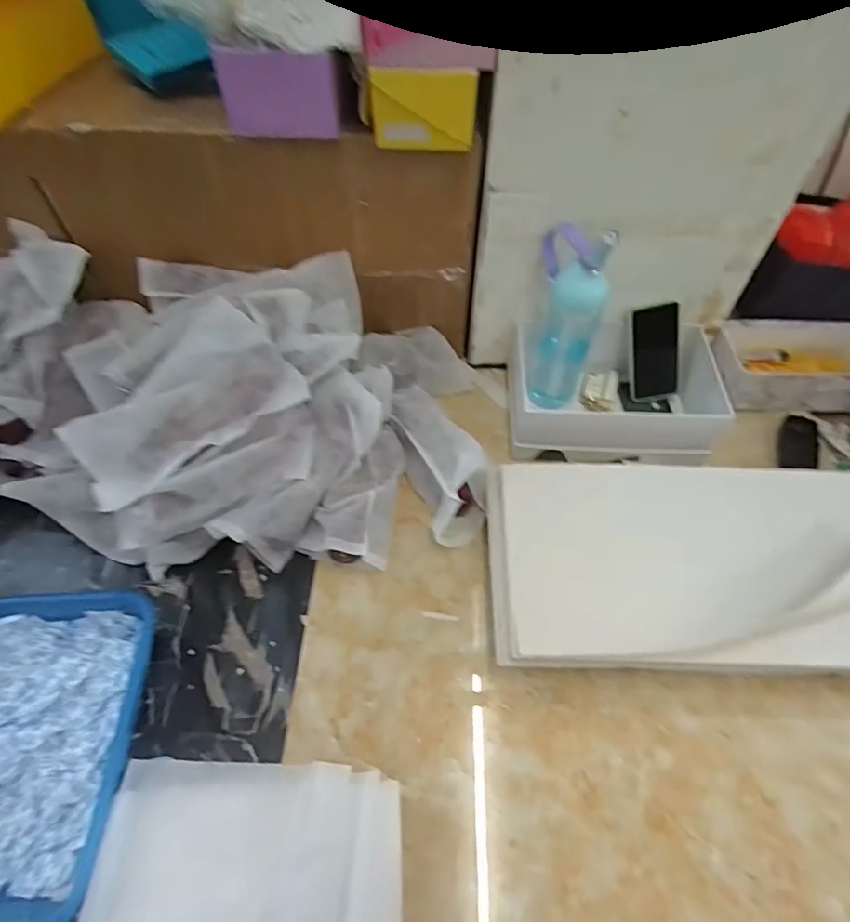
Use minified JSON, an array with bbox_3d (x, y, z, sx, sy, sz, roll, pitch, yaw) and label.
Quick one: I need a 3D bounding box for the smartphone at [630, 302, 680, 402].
[{"bbox_3d":[0.373,-0.176,0.851,0.075,0.155,0.011,-8,24,10],"label":"smartphone"}]

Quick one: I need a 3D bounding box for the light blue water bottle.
[{"bbox_3d":[0.207,-0.208,0.797,0.103,0.309,0.069,8,58,8],"label":"light blue water bottle"}]

